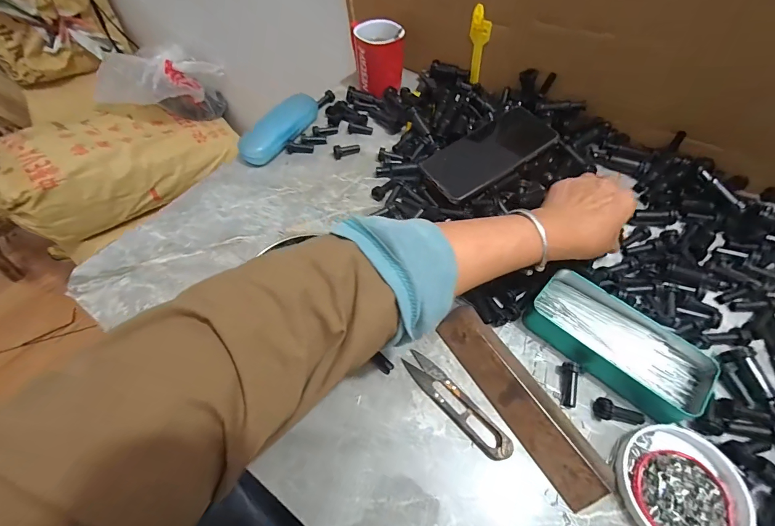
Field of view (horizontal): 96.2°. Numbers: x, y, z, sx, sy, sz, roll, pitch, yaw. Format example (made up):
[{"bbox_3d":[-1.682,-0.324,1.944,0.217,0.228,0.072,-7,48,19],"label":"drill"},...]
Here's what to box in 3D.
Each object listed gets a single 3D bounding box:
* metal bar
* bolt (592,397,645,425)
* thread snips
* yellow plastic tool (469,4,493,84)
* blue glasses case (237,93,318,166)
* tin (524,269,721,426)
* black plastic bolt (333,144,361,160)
[{"bbox_3d":[0.117,0.114,0.311,0.047,0.028,0.181,-29,61,-16],"label":"metal bar"},{"bbox_3d":[0.205,0.131,0.306,0.039,0.017,0.018,7,58,6],"label":"bolt"},{"bbox_3d":[0.061,0.126,0.316,0.024,0.010,0.116,-37,64,-20],"label":"thread snips"},{"bbox_3d":[0.137,-0.329,0.529,0.030,0.107,0.015,21,61,14],"label":"yellow plastic tool"},{"bbox_3d":[-0.156,-0.201,0.515,0.043,0.032,0.155,27,62,18],"label":"blue glasses case"},{"bbox_3d":[0.217,0.075,0.327,0.158,0.030,0.070,40,67,23],"label":"tin"},{"bbox_3d":[-0.058,-0.162,0.500,0.040,0.015,0.012,-20,58,-25],"label":"black plastic bolt"}]

